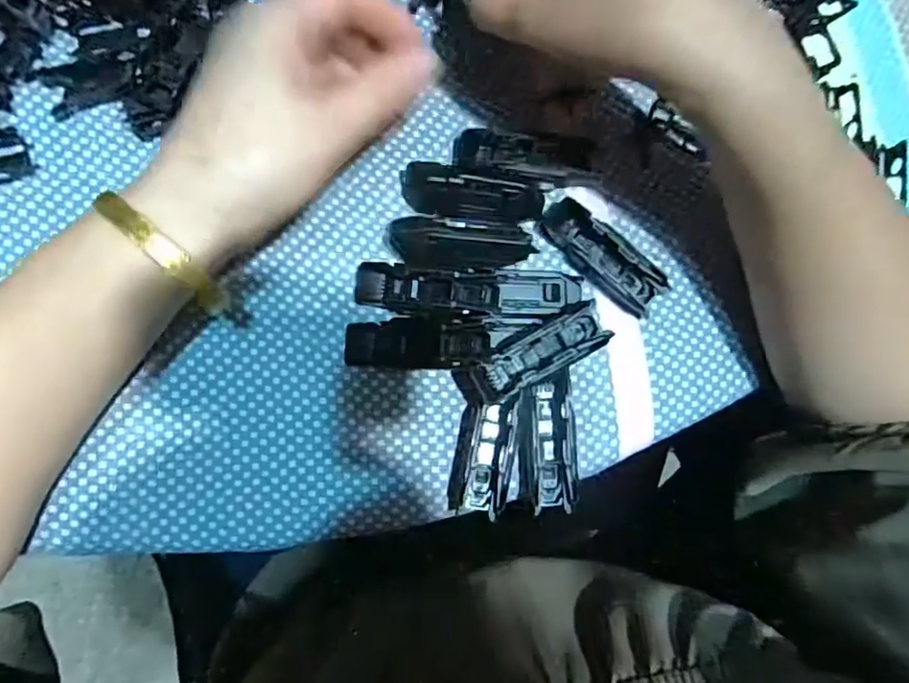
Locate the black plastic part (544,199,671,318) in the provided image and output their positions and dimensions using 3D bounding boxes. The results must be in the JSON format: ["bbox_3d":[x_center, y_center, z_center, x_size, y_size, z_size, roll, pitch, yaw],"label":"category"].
[{"bbox_3d":[0.072,-0.041,0.285,0.066,0.014,0.023,42,82,-3],"label":"black plastic part"}]

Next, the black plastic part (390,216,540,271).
[{"bbox_3d":[0.004,-0.044,0.276,0.066,0.013,0.024,4,85,-7],"label":"black plastic part"}]

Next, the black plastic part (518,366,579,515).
[{"bbox_3d":[0.043,0.046,0.273,0.023,0.014,0.061,-1,86,-8],"label":"black plastic part"}]

